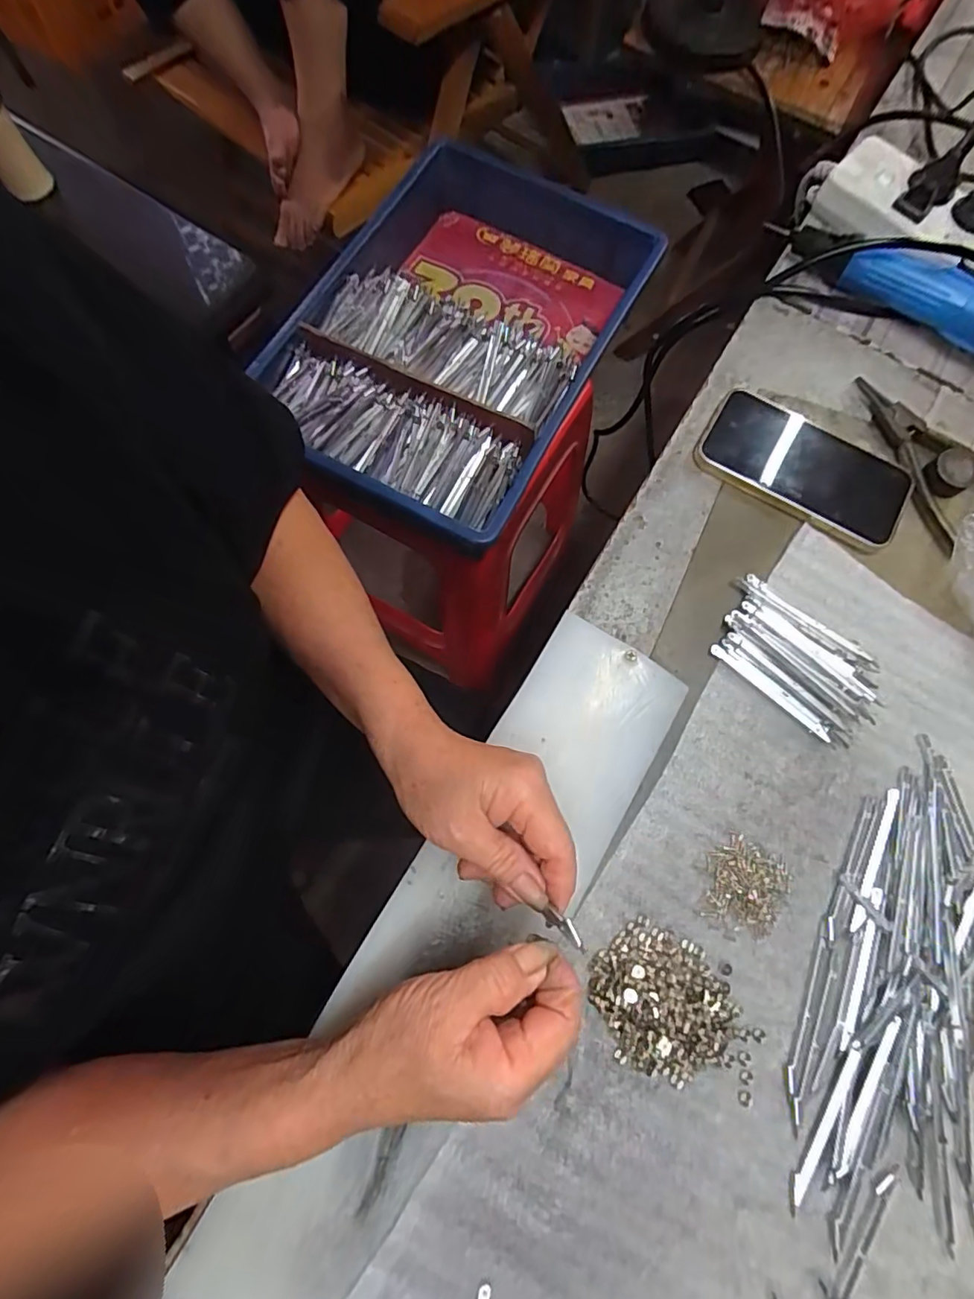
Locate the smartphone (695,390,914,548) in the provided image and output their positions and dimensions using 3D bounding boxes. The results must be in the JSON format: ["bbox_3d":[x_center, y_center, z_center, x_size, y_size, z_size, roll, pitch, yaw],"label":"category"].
[{"bbox_3d":[0.233,-0.135,0.408,0.147,0.012,0.079,30,75,6],"label":"smartphone"}]

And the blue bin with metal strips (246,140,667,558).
[{"bbox_3d":[-0.033,-0.323,0.586,0.296,0.099,0.409,25,75,5],"label":"blue bin with metal strips"}]

